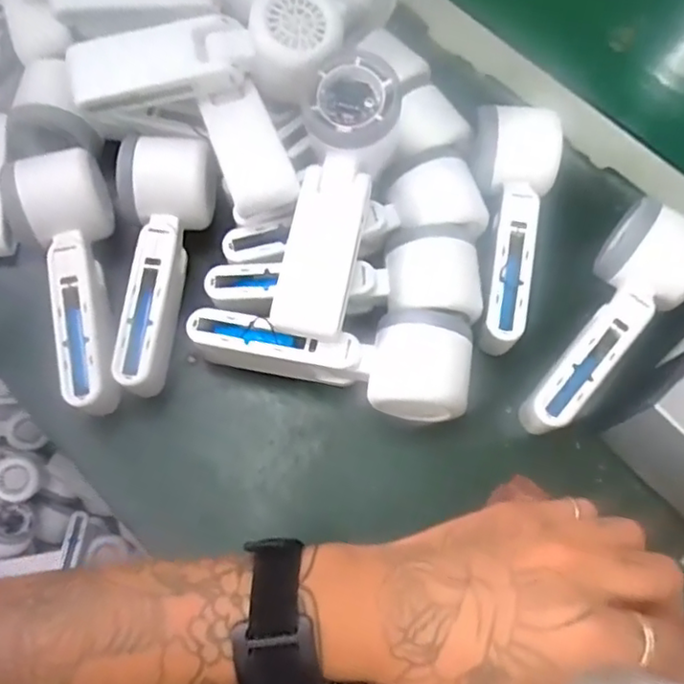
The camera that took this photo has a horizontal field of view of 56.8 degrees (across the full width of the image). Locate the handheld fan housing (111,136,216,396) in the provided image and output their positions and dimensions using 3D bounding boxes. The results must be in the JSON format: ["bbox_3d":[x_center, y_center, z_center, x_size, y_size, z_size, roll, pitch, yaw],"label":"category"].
[{"bbox_3d":[-0.117,-0.054,0.392,0.053,0.052,0.171,6,69,0],"label":"handheld fan housing"}]

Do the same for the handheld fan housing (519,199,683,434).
[{"bbox_3d":[0.170,-0.012,0.383,0.057,0.038,0.162,30,71,9],"label":"handheld fan housing"}]

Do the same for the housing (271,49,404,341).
[{"bbox_3d":[-0.005,-0.086,0.379,0.055,0.049,0.162,13,88,3],"label":"housing"}]

